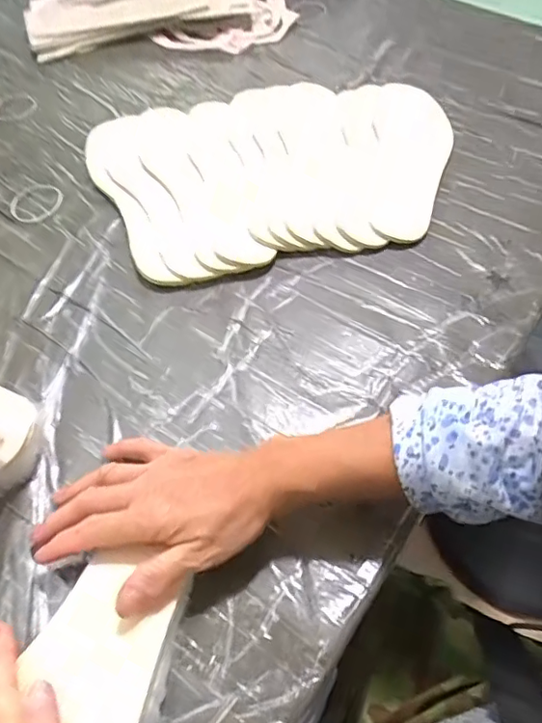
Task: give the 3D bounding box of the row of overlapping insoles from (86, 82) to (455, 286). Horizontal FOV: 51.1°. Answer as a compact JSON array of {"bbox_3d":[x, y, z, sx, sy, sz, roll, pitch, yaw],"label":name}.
[{"bbox_3d":[0.013,-0.213,0.597,0.376,0.024,0.272,-12,57,-5],"label":"row of overlapping insoles"}]

